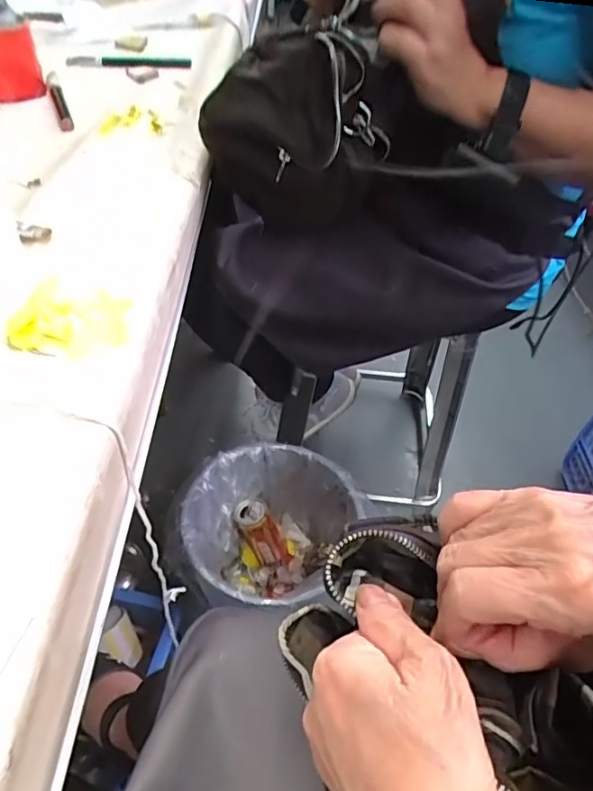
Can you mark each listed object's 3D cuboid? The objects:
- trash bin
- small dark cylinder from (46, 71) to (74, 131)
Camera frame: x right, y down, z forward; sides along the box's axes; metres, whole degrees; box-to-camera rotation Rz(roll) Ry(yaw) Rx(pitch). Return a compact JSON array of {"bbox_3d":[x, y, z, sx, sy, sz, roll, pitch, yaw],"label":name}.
[{"bbox_3d":[-0.045,0.242,0.863,0.242,0.221,0.246,24,49,16],"label":"trash bin"},{"bbox_3d":[-0.248,-0.309,0.576,0.014,0.017,0.125,-14,50,-18],"label":"small dark cylinder"}]

